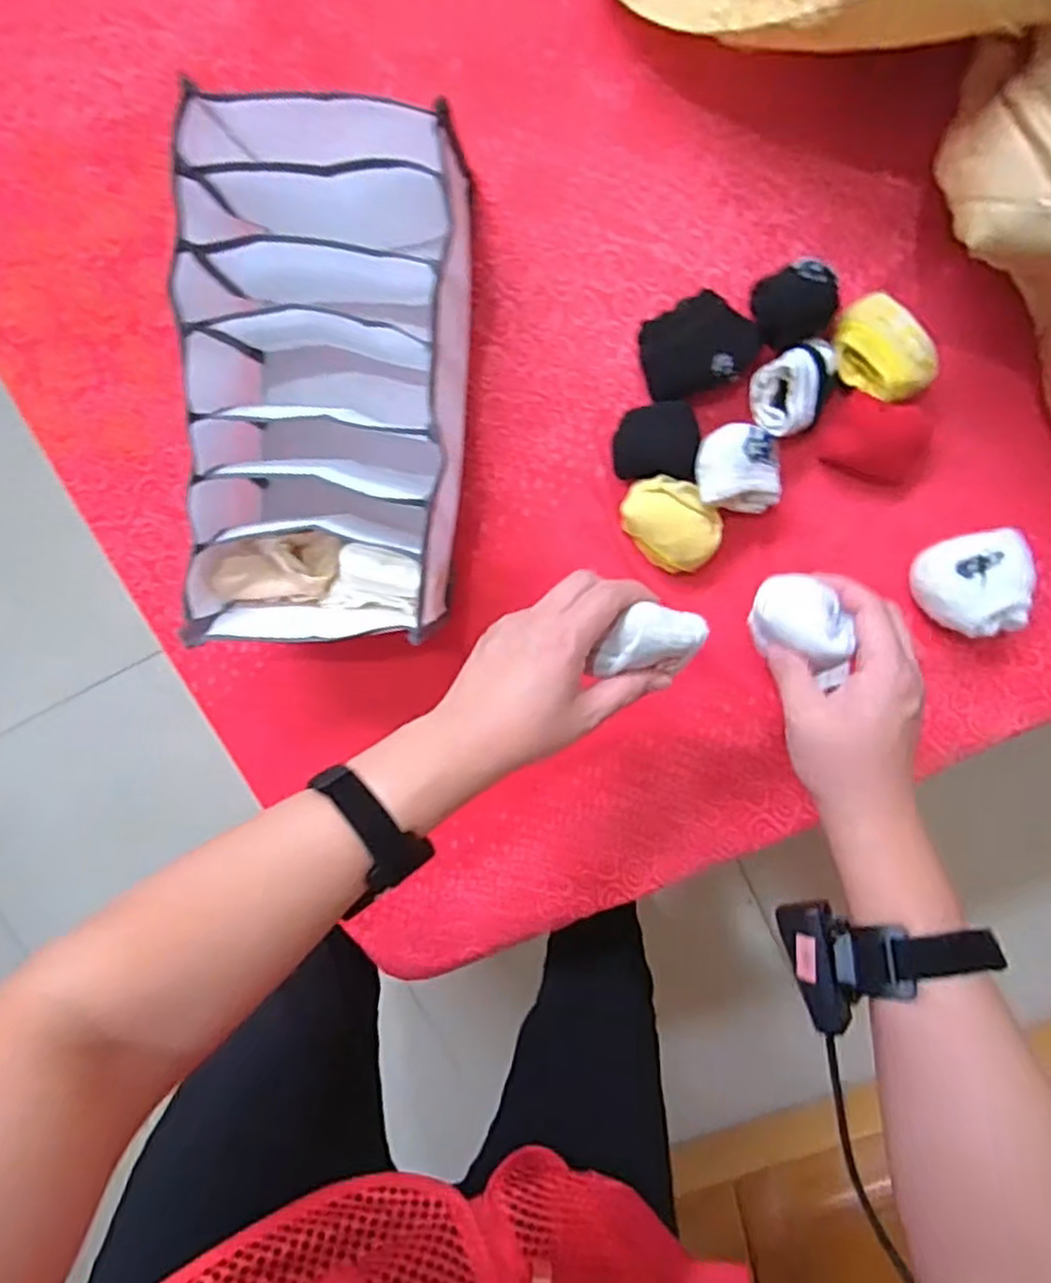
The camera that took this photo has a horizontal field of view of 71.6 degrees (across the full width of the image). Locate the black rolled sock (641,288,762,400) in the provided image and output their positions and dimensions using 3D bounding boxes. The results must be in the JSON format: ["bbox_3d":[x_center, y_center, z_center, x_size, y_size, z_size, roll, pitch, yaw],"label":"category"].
[{"bbox_3d":[0.132,-0.227,0.556,0.086,0.049,0.068,-18,99,6],"label":"black rolled sock"}]

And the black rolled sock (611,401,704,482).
[{"bbox_3d":[0.103,-0.158,0.577,0.064,0.049,0.060,2,102,4],"label":"black rolled sock"}]

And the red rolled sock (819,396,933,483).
[{"bbox_3d":[0.280,-0.157,0.574,0.083,0.040,0.054,17,101,0],"label":"red rolled sock"}]

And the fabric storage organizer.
[{"bbox_3d":[-0.139,-0.189,0.560,0.186,0.138,0.366,4,101,3],"label":"fabric storage organizer"}]

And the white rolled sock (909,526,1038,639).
[{"bbox_3d":[0.352,-0.045,0.576,0.075,0.051,0.076,1,102,4],"label":"white rolled sock"}]

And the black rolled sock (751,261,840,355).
[{"bbox_3d":[0.201,-0.250,0.549,0.054,0.045,0.055,1,102,4],"label":"black rolled sock"}]

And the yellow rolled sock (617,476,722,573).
[{"bbox_3d":[0.117,-0.095,0.590,0.086,0.041,0.064,38,100,-4],"label":"yellow rolled sock"}]

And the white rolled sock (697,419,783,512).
[{"bbox_3d":[0.167,-0.135,0.572,0.069,0.062,0.063,11,101,1],"label":"white rolled sock"}]

